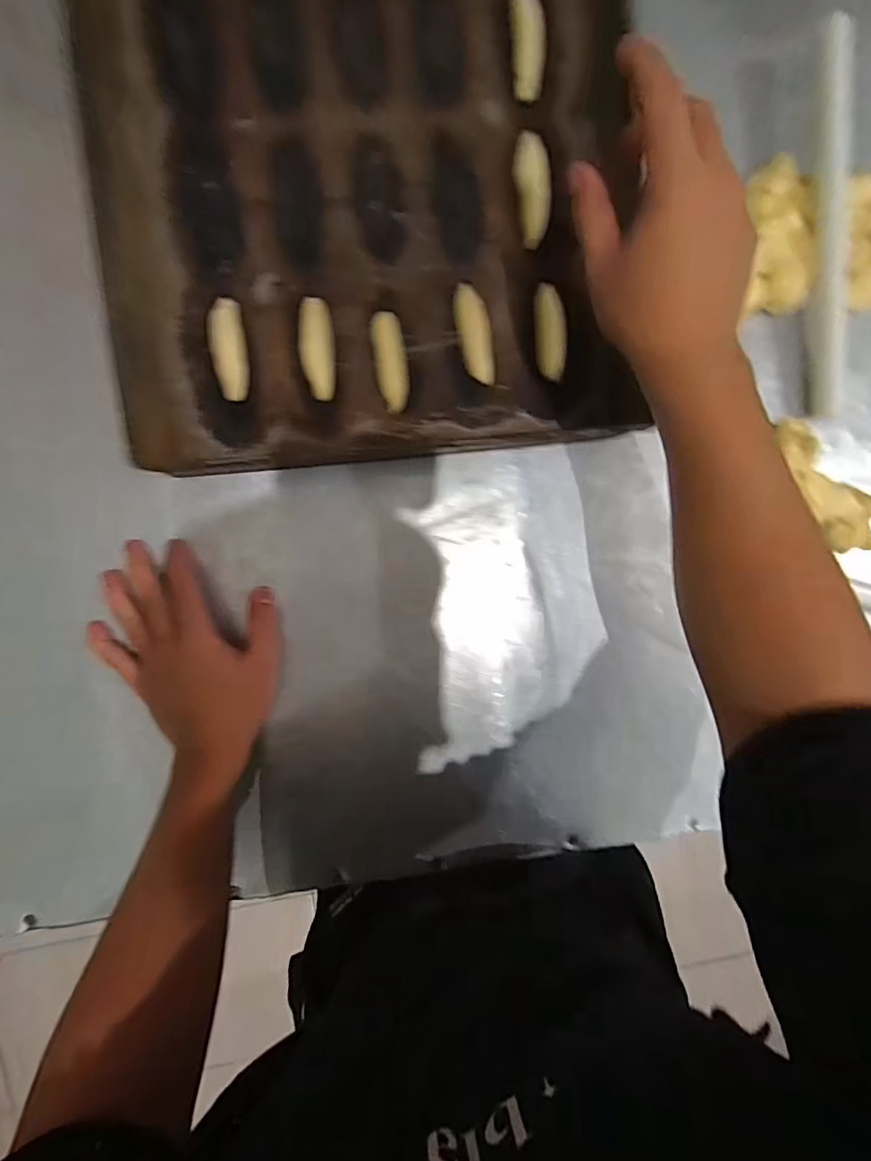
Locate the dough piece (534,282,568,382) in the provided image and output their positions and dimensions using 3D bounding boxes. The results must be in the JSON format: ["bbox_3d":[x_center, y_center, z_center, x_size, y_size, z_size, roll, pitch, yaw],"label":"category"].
[{"bbox_3d":[0.089,-0.194,0.402,0.022,0.014,0.073,-7,95,-4],"label":"dough piece"}]

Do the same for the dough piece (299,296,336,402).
[{"bbox_3d":[-0.089,-0.174,0.389,0.025,0.012,0.072,-4,95,-4],"label":"dough piece"}]

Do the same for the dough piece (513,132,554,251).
[{"bbox_3d":[0.075,-0.299,0.392,0.027,0.011,0.079,-10,95,-4],"label":"dough piece"}]

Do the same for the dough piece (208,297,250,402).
[{"bbox_3d":[-0.152,-0.170,0.380,0.025,0.010,0.071,-7,95,-4],"label":"dough piece"}]

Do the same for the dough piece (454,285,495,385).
[{"bbox_3d":[0.031,-0.189,0.396,0.024,0.011,0.073,-15,95,-3],"label":"dough piece"}]

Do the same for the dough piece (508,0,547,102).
[{"bbox_3d":[0.070,-0.403,0.382,0.026,0.012,0.075,-6,95,-4],"label":"dough piece"}]

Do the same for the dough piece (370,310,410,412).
[{"bbox_3d":[-0.034,-0.166,0.395,0.024,0.016,0.070,-8,95,-4],"label":"dough piece"}]

